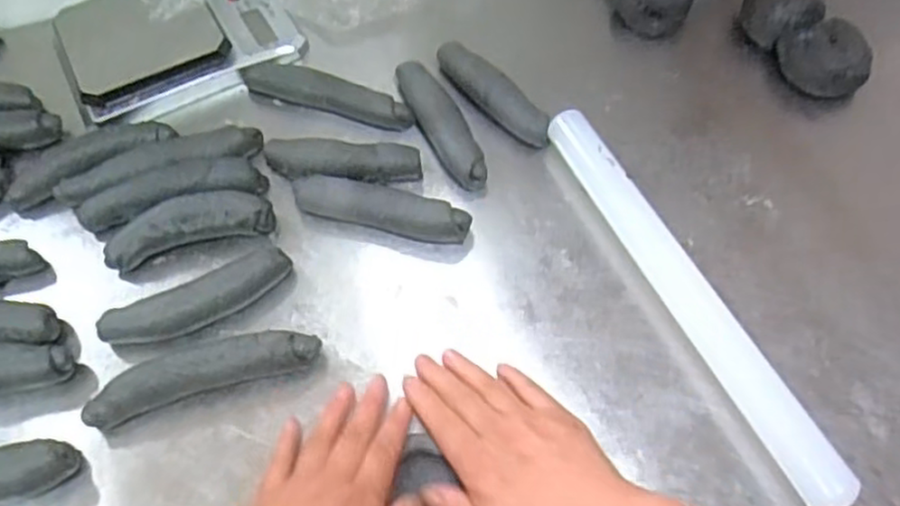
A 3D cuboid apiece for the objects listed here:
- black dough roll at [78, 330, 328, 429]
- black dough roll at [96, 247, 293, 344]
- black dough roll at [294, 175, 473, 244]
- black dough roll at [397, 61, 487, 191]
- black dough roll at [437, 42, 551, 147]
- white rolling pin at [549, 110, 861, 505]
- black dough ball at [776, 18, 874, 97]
[{"bbox_3d":[-0.157,0.075,0.452,0.144,0.030,0.031,-16,58,-8],"label":"black dough roll"},{"bbox_3d":[-0.170,0.032,0.479,0.126,0.032,0.030,-25,60,-13],"label":"black dough roll"},{"bbox_3d":[-0.050,-0.031,0.515,0.127,0.026,0.026,12,59,10],"label":"black dough roll"},{"bbox_3d":[-0.007,-0.101,0.559,0.029,0.029,0.131,-22,60,-11],"label":"black dough roll"},{"bbox_3d":[0.034,-0.129,0.576,0.024,0.034,0.124,-38,64,-20],"label":"black dough roll"},{"bbox_3d":[0.155,0.020,0.476,0.030,0.027,0.313,-21,59,-11],"label":"white rolling pin"},{"bbox_3d":[0.304,-0.155,0.573,0.059,0.031,0.064,-1,58,2],"label":"black dough ball"}]

